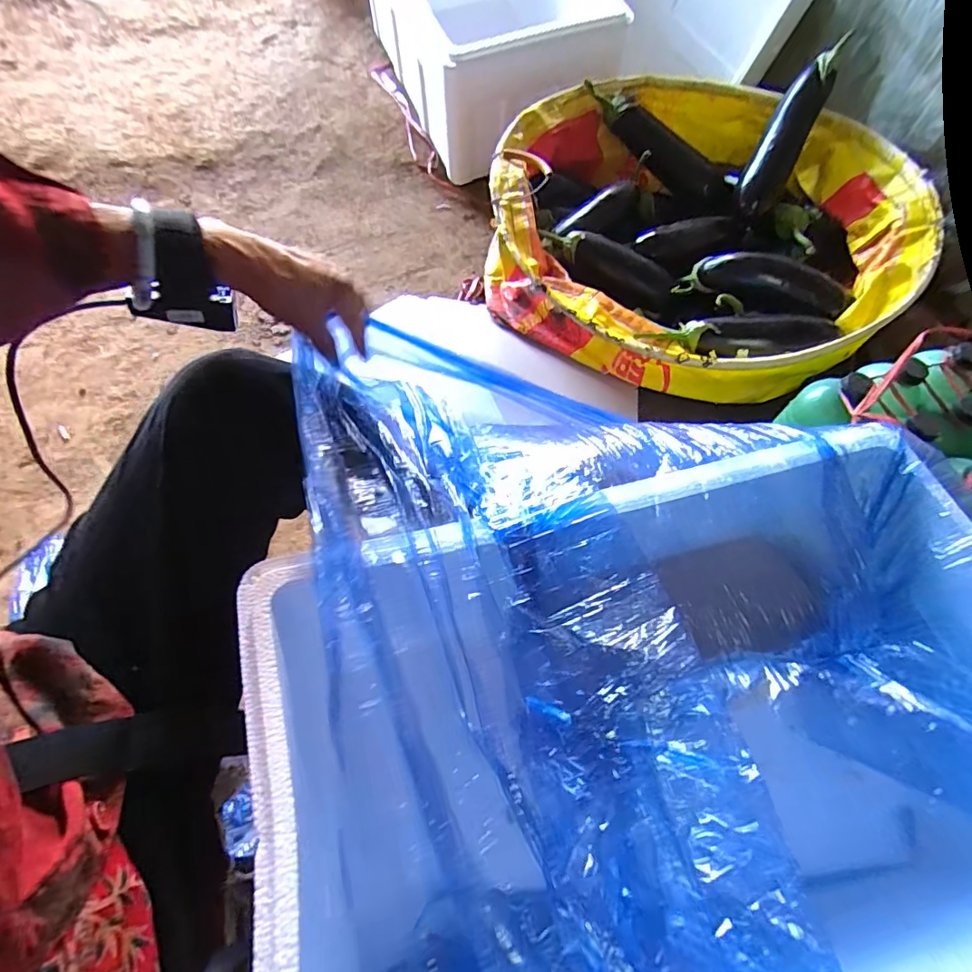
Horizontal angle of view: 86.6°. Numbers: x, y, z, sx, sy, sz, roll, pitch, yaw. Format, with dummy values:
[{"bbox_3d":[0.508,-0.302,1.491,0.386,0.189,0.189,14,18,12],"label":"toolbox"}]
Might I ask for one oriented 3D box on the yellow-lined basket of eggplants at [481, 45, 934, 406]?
[{"bbox_3d":[0.316,-0.404,0.826,0.617,0.183,0.553,1,60,4],"label":"yellow-lined basket of eggplants"}]

